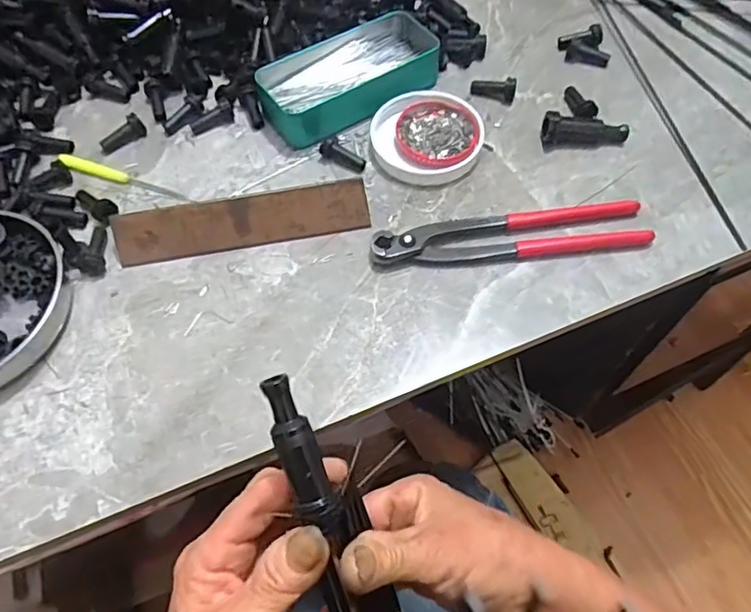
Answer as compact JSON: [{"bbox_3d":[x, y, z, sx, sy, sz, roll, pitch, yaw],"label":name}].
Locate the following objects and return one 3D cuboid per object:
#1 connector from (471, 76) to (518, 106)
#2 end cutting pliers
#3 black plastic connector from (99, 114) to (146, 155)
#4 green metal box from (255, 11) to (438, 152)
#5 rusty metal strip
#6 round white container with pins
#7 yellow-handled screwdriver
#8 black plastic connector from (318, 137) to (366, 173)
[{"bbox_3d":[0.102,-0.184,0.495,0.039,0.017,0.015,2,58,3],"label":"connector"},{"bbox_3d":[0.097,-0.050,0.414,0.195,0.014,0.040,-8,59,-4],"label":"end cutting pliers"},{"bbox_3d":[-0.209,-0.140,0.478,0.039,0.015,0.013,-36,64,-3],"label":"black plastic connector"},{"bbox_3d":[-0.024,-0.197,0.496,0.160,0.033,0.079,-31,63,-17],"label":"green metal box"},{"bbox_3d":[-0.094,-0.059,0.417,0.176,0.037,0.004,-10,18,-5],"label":"rusty metal strip"},{"bbox_3d":[0.041,-0.135,0.465,0.085,0.019,0.083,0,58,1],"label":"round white container with pins"},{"bbox_3d":[-0.195,-0.100,0.453,0.111,0.012,0.011,17,60,11],"label":"yellow-handled screwdriver"},{"bbox_3d":[-0.026,-0.120,0.459,0.039,0.012,0.012,29,62,1],"label":"black plastic connector"}]

